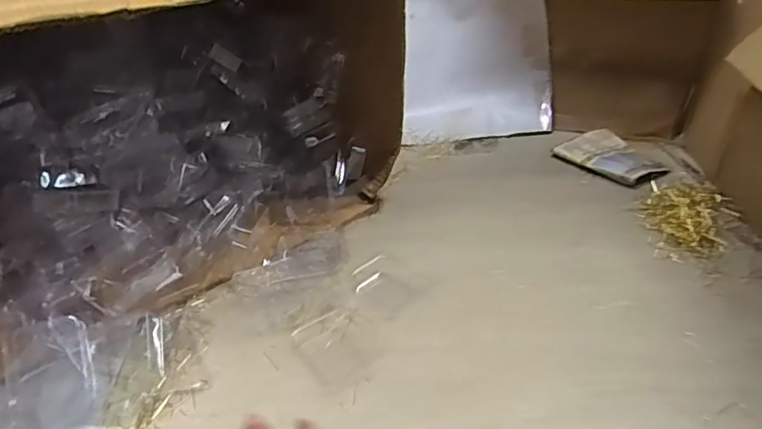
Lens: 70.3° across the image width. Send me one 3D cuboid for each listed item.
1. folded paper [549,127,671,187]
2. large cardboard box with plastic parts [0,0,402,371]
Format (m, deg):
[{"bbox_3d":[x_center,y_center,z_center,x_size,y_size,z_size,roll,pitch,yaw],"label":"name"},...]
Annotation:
[{"bbox_3d":[0.389,-0.100,0.893,0.121,0.019,0.158,-26,43,-32],"label":"folded paper"},{"bbox_3d":[-0.270,-0.121,0.614,0.563,0.365,0.262,-29,44,-34],"label":"large cardboard box with plastic parts"}]

